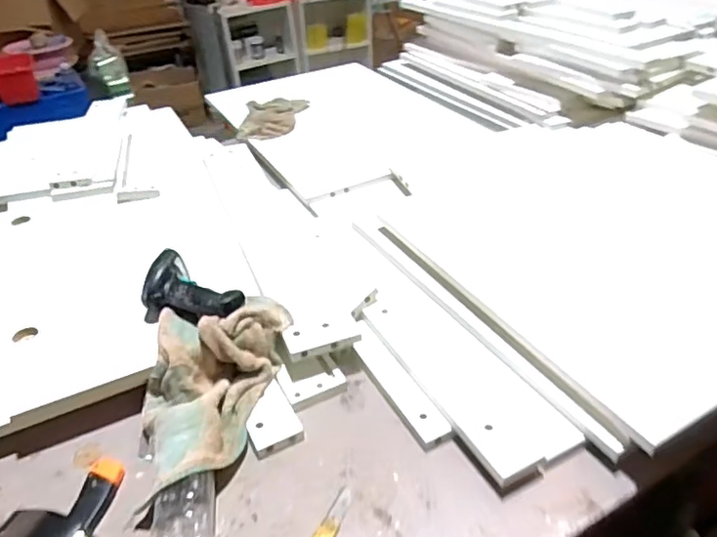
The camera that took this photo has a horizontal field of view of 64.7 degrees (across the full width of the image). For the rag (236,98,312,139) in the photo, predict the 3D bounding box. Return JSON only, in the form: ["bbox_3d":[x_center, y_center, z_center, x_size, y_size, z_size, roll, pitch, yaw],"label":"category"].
[{"bbox_3d":[-0.225,-0.396,1.449,0.154,0.044,0.229,0,36,7],"label":"rag"}]

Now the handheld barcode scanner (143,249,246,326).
[{"bbox_3d":[-0.226,0.036,0.786,0.145,0.064,0.088,14,40,24],"label":"handheld barcode scanner"}]

